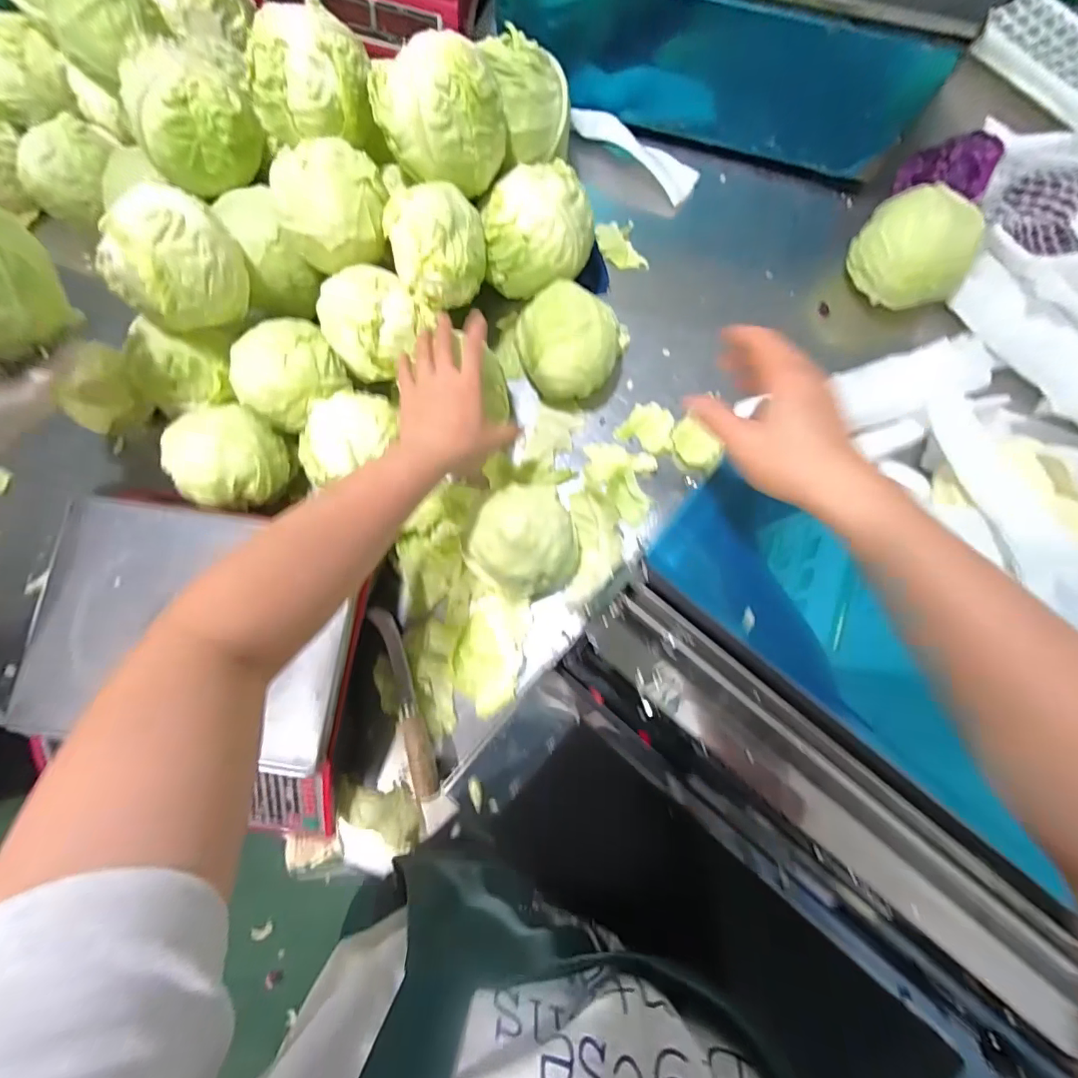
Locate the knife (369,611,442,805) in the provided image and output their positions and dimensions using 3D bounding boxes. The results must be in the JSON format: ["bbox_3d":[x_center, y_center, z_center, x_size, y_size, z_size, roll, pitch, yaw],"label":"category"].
[{"bbox_3d":[-0.145,0.171,0.515,0.024,0.026,0.200,-18,82,-1],"label":"knife"}]

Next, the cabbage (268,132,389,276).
[{"bbox_3d":[-0.205,-0.329,0.479,0.108,0.082,0.087,-19,82,-1],"label":"cabbage"}]

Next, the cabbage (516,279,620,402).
[{"bbox_3d":[0.030,-0.219,0.534,0.115,0.104,0.106,-1,82,2],"label":"cabbage"}]

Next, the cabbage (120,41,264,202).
[{"bbox_3d":[-0.348,-0.421,0.481,0.114,0.088,0.104,-35,82,-3],"label":"cabbage"}]

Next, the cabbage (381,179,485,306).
[{"bbox_3d":[-0.102,-0.300,0.484,0.092,0.078,0.088,0,82,2],"label":"cabbage"}]

